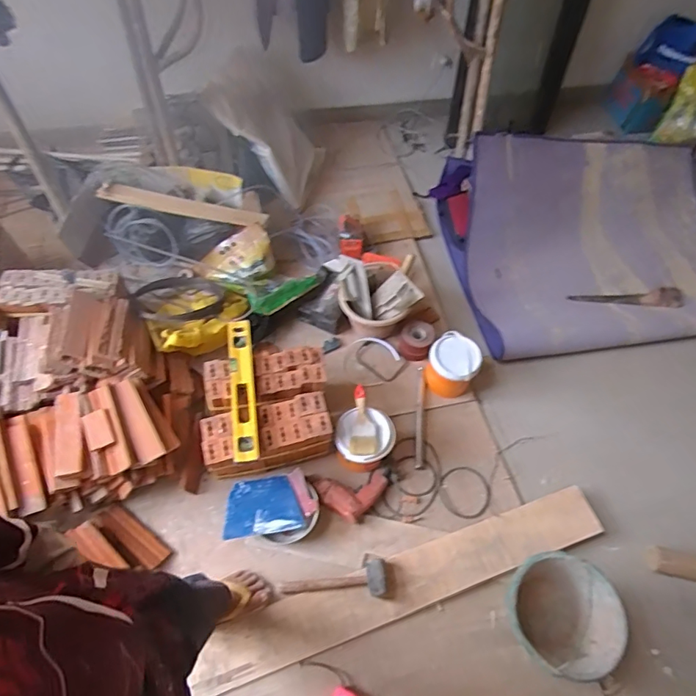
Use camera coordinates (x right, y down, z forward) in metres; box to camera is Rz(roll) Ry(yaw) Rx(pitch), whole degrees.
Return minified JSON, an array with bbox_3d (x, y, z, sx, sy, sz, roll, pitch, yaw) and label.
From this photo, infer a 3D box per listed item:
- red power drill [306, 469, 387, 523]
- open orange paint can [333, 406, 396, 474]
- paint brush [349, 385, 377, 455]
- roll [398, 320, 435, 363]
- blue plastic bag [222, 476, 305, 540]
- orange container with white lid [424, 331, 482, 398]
[{"bbox_3d":[0.009,0.428,1.411,0.233,0.072,0.150,-4,61,-5],"label":"red power drill"},{"bbox_3d":[0.046,0.282,1.441,0.164,0.177,0.158,2,59,-3],"label":"open orange paint can"},{"bbox_3d":[0.044,0.203,1.398,0.069,0.026,0.213,2,59,-2],"label":"paint brush"},{"bbox_3d":[0.233,-0.026,1.671,0.111,0.096,0.121,1,61,-2],"label":"roll"},{"bbox_3d":[-0.238,0.439,1.343,0.207,0.023,0.147,-7,62,-7],"label":"blue plastic bag"},{"bbox_3d":[0.342,0.058,1.595,0.154,0.169,0.152,1,61,-2],"label":"orange container with white lid"}]

